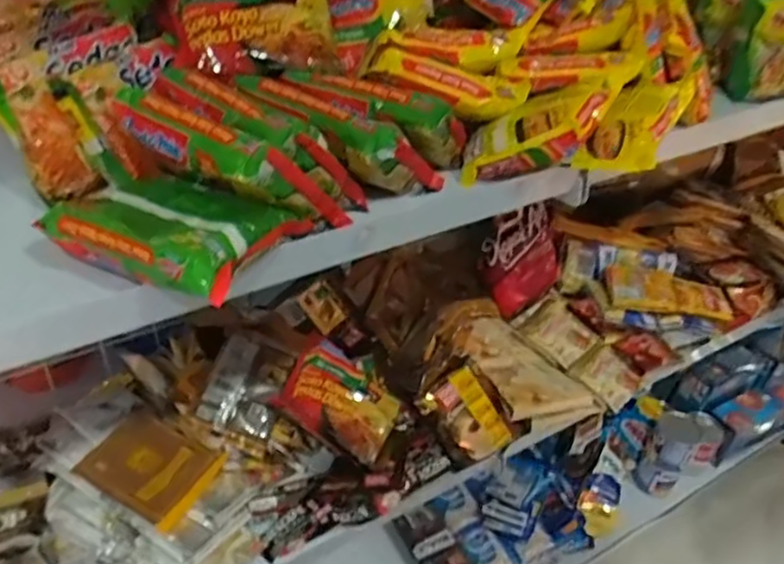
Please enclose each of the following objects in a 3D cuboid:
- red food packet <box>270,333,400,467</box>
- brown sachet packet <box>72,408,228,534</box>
[{"bbox_3d":[-0.052,0.126,0.753,0.126,0.032,0.106,35,51,-11],"label":"red food packet"},{"bbox_3d":[-0.238,0.182,0.682,0.123,0.012,0.093,24,43,21],"label":"brown sachet packet"}]

